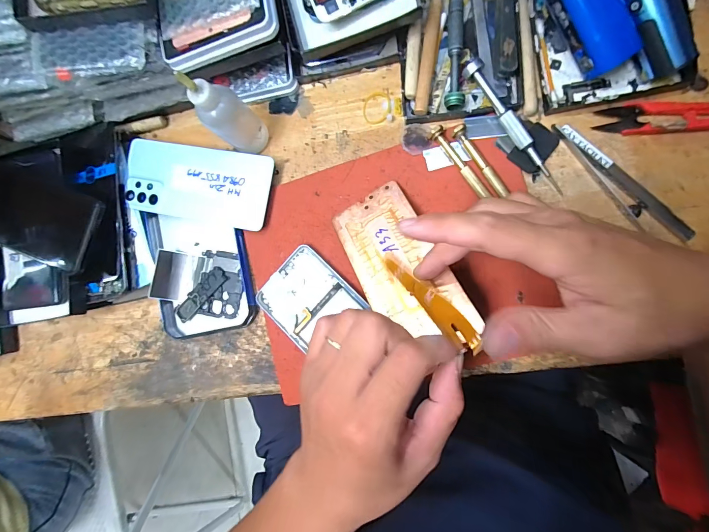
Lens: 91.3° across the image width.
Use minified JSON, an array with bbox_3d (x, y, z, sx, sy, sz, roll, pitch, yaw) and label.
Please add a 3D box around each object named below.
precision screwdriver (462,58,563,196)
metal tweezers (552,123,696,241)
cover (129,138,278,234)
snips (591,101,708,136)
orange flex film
[{"bbox_3d":[0.131,-0.113,0.282,0.014,0.018,0.126,-38,82,8],"label":"precision screwdriver"},{"bbox_3d":[0.209,-0.065,0.277,0.025,0.008,0.130,-45,81,7],"label":"metal tweezers"},{"bbox_3d":[-0.153,-0.079,0.336,0.149,0.008,0.070,11,91,11],"label":"cover"},{"bbox_3d":[0.246,-0.114,0.268,0.099,0.009,0.023,4,90,11],"label":"snips"},{"bbox_3d":[0.055,0.025,0.245,0.018,0.004,0.086,-45,67,11],"label":"orange flex film"}]

